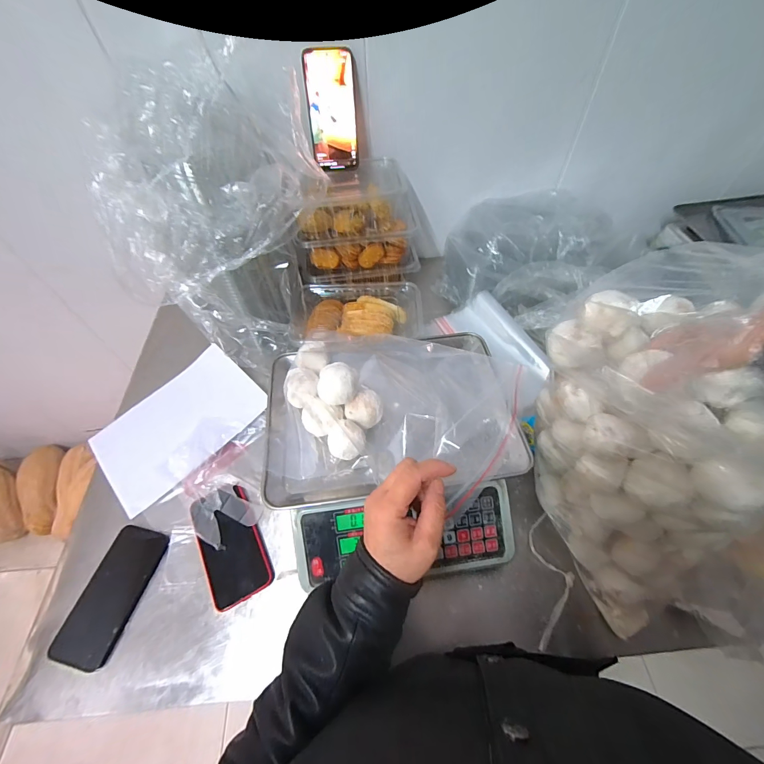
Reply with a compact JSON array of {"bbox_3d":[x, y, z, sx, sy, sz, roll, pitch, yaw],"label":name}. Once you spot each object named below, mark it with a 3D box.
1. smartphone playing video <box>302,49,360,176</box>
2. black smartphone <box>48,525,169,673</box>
[{"bbox_3d":[-0.083,-0.455,0.601,0.079,0.167,0.012,-6,34,-2],"label":"smartphone playing video"},{"bbox_3d":[-0.362,0.281,0.476,0.077,0.008,0.160,10,57,9],"label":"black smartphone"}]

